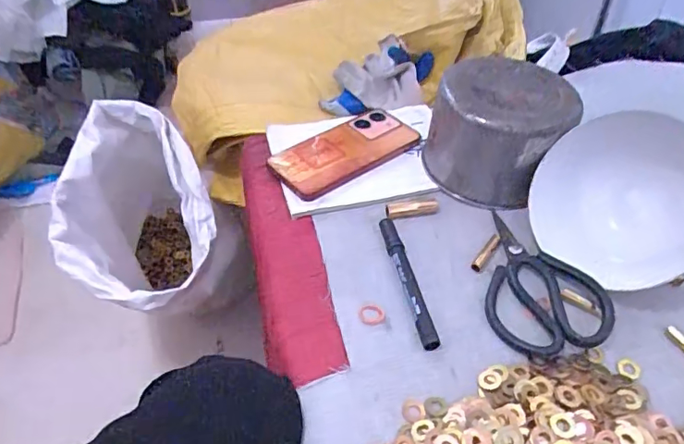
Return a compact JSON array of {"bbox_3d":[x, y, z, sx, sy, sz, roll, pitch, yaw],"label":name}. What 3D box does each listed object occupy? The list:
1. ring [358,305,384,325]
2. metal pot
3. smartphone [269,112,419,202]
[{"bbox_3d":[0.024,0.076,0.428,0.021,0.004,0.017,11,45,12],"label":"ring"},{"bbox_3d":[0.159,-0.093,0.528,0.131,0.102,0.126,0,44,0],"label":"metal pot"},{"bbox_3d":[0.006,-0.080,0.571,0.168,0.009,0.075,-30,66,-26],"label":"smartphone"}]

